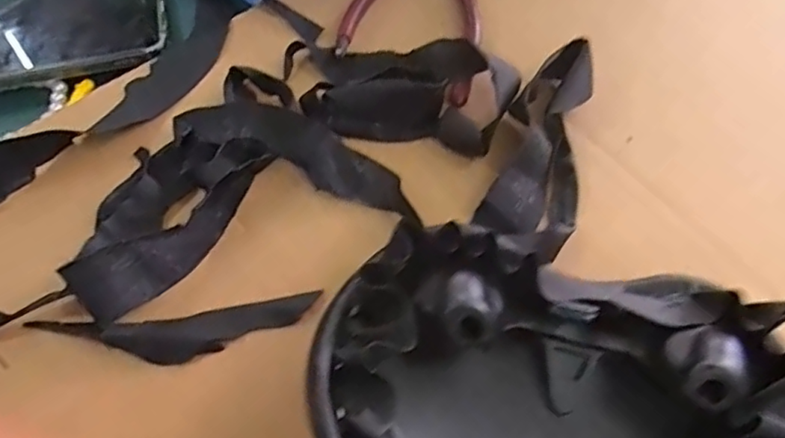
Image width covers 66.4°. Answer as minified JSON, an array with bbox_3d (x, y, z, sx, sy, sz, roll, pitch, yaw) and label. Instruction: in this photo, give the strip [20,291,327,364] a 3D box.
[{"bbox_3d":[-0.094,0.049,0.258,0.120,0.006,0.025,-6,63,-4],"label":"strip"}]

